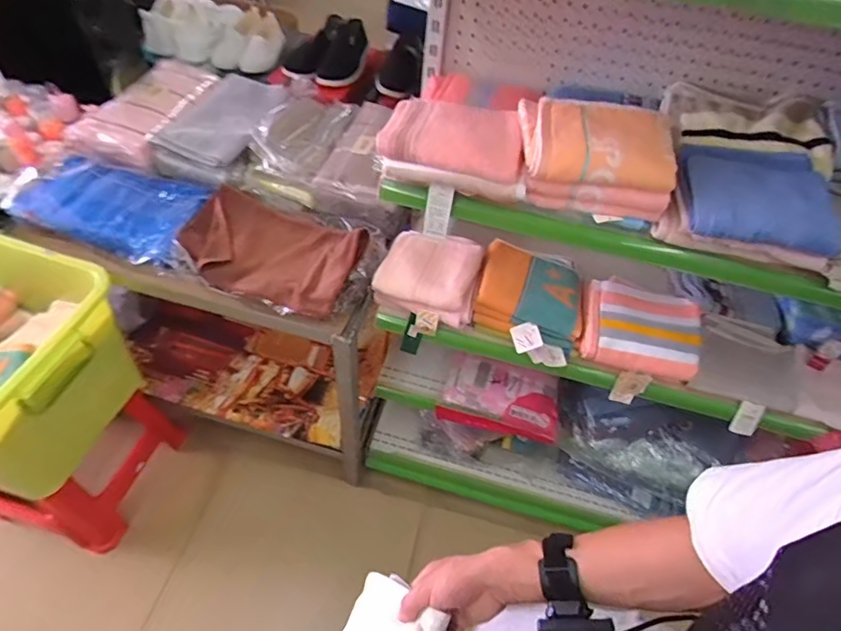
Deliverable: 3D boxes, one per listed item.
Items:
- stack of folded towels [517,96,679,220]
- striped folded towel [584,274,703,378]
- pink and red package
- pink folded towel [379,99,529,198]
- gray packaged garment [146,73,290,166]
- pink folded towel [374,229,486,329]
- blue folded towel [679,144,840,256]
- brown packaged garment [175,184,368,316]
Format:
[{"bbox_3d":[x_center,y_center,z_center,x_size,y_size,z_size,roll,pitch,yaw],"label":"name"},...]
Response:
[{"bbox_3d":[0.242,-0.226,0.689,0.215,0.089,0.151,10,50,3],"label":"stack of folded towels"},{"bbox_3d":[0.412,0.018,0.918,0.205,0.054,0.172,13,51,5],"label":"striped folded towel"},{"bbox_3d":[0.192,0.201,1.171,0.275,0.071,0.143,14,51,7],"label":"pink and red package"},{"bbox_3d":[0.049,-0.249,0.706,0.200,0.065,0.155,9,50,2],"label":"pink folded towel"},{"bbox_3d":[-0.436,-0.442,1.127,0.188,0.065,0.318,11,51,4],"label":"gray packaged garment"},{"bbox_3d":[0.019,-0.089,0.973,0.193,0.090,0.171,15,51,8],"label":"pink folded towel"},{"bbox_3d":[0.459,-0.166,0.671,0.222,0.045,0.173,10,50,3],"label":"blue folded towel"},{"bbox_3d":[-0.291,-0.132,0.962,0.330,0.048,0.223,19,51,10],"label":"brown packaged garment"}]

